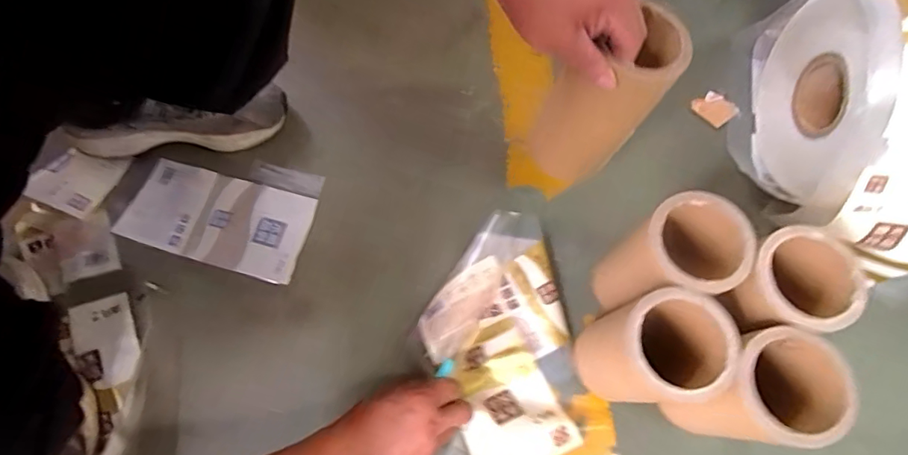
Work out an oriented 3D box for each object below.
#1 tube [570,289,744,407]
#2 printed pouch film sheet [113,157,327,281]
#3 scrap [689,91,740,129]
[{"bbox_3d":[0.191,0.127,0.503,0.101,0.182,0.092,-22,72,-6],"label":"tube"},{"bbox_3d":[-0.301,-0.025,0.652,0.225,0.013,0.149,15,71,3],"label":"printed pouch film sheet"},{"bbox_3d":[0.370,-0.168,0.707,0.049,0.010,0.051,-38,75,-11],"label":"scrap"}]

